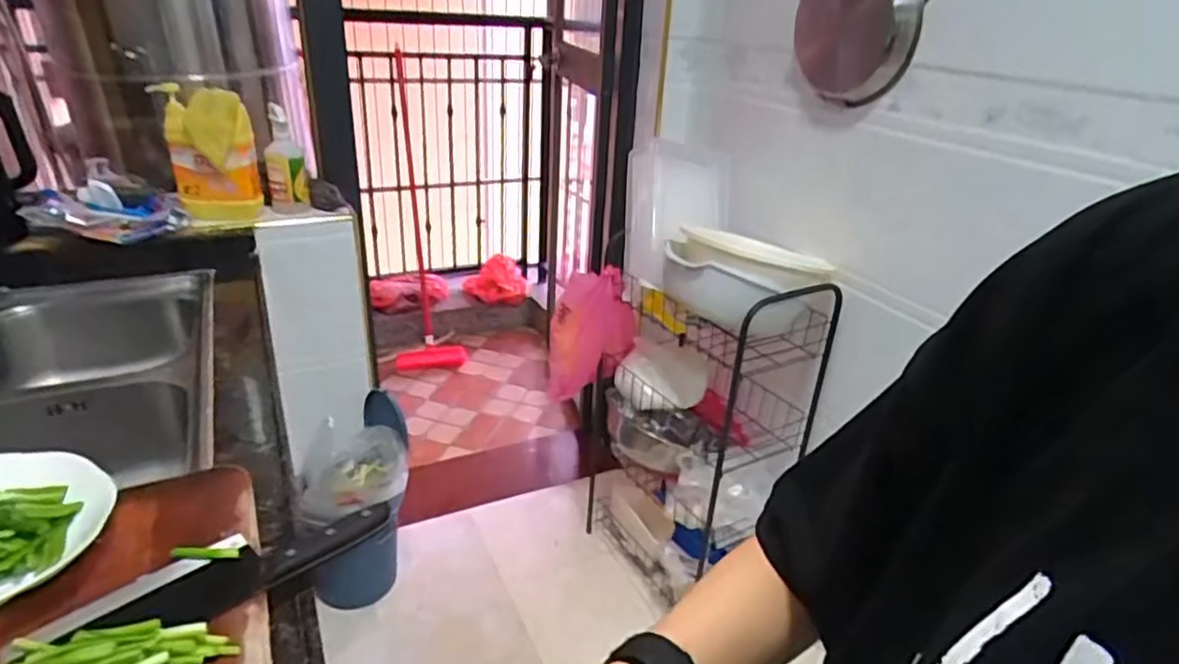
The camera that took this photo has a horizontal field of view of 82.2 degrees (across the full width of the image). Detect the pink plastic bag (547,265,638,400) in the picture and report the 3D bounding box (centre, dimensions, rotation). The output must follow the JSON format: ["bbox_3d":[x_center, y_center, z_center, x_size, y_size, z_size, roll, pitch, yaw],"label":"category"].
[{"bbox_3d":[0.006,0.003,1.555,0.197,0.304,0.130,5,25,2],"label":"pink plastic bag"}]

